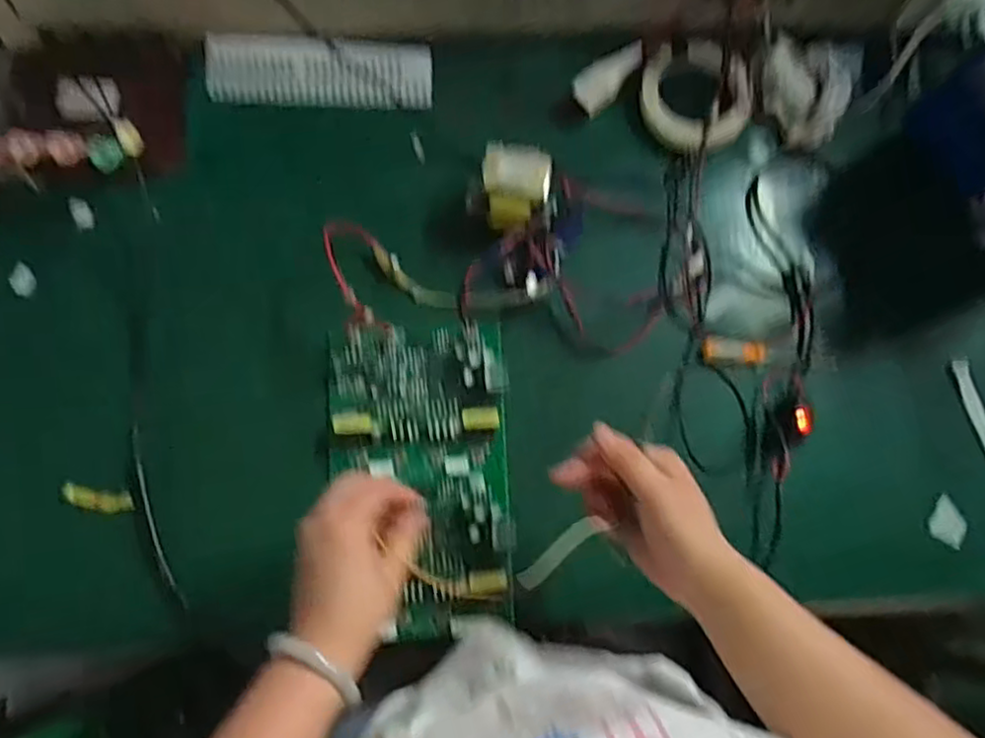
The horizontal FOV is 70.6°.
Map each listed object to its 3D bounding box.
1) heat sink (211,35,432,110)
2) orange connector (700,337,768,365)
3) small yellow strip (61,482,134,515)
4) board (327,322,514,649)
[{"bbox_3d":[-0.162,-0.279,0.654,0.207,0.017,0.061,2,79,-1],"label":"heat sink"},{"bbox_3d":[0.215,-0.014,0.616,0.060,0.011,0.023,4,79,-1],"label":"orange connector"},{"bbox_3d":[-0.332,0.110,0.585,0.060,0.005,0.020,9,86,-4],"label":"small yellow strip"},{"bbox_3d":[-0.061,0.089,0.587,0.150,0.025,0.257,-3,79,-2],"label":"board"}]

